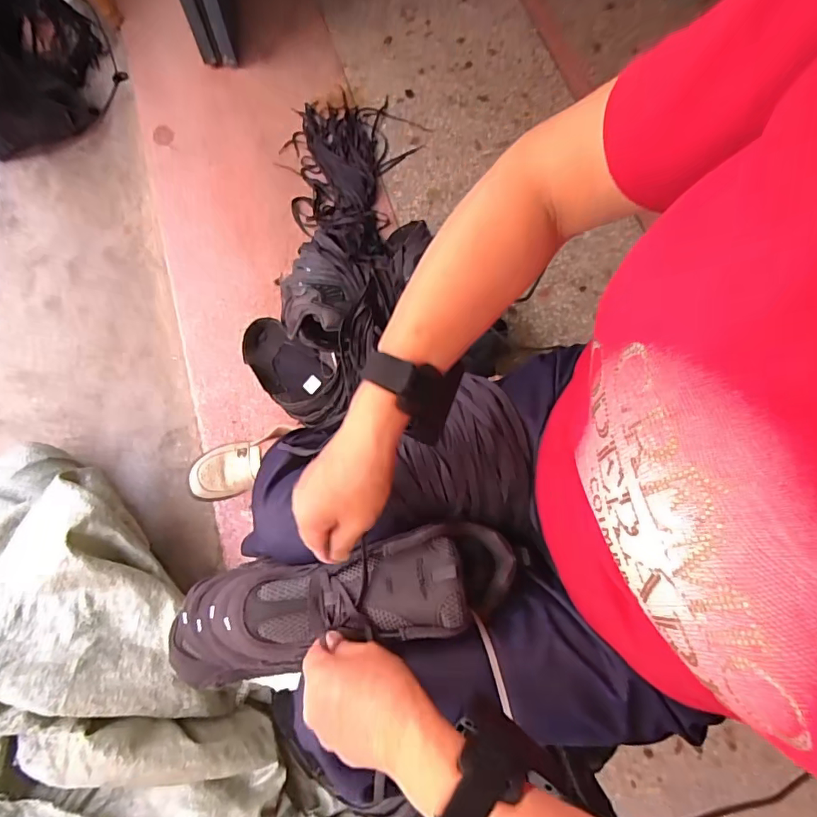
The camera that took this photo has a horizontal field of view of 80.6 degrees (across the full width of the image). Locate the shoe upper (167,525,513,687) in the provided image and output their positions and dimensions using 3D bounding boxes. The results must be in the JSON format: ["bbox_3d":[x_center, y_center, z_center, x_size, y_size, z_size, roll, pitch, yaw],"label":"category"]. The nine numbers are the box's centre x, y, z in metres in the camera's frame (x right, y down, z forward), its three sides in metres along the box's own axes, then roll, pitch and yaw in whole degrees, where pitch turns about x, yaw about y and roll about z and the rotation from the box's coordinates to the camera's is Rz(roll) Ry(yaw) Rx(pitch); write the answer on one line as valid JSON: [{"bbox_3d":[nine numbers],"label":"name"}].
[{"bbox_3d":[-0.085,0.184,0.440,0.354,0.108,0.091,-17,73,12],"label":"shoe upper"}]

